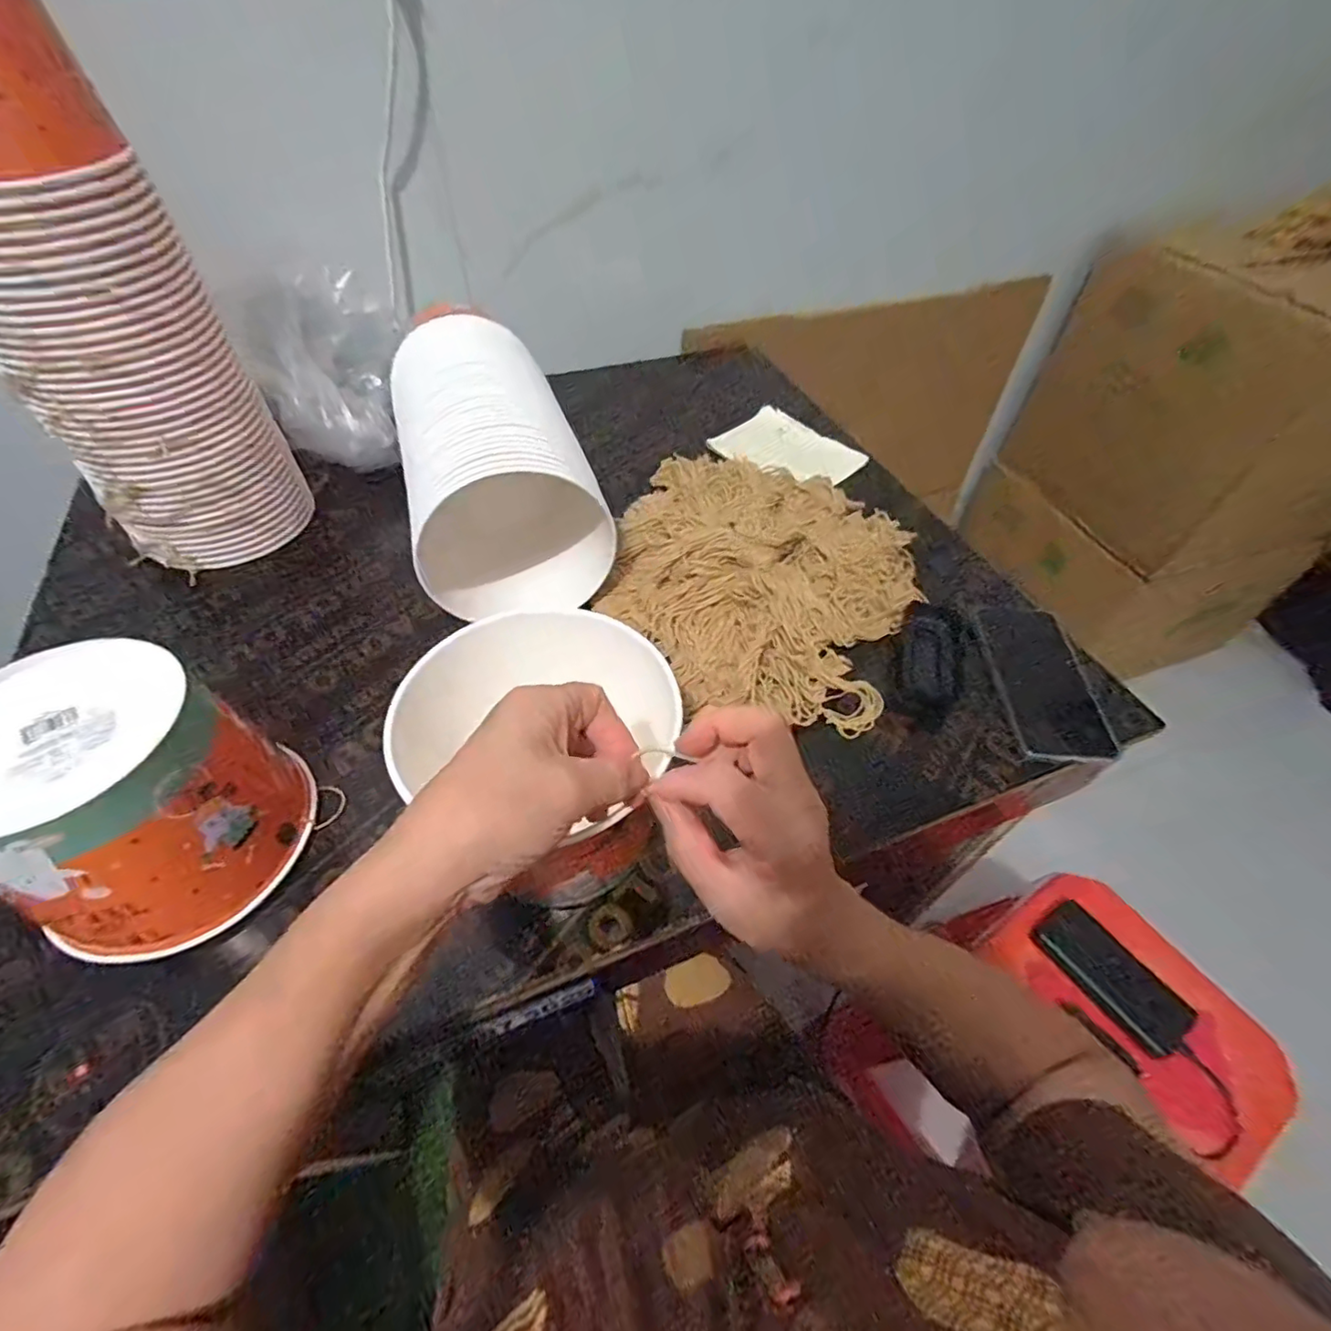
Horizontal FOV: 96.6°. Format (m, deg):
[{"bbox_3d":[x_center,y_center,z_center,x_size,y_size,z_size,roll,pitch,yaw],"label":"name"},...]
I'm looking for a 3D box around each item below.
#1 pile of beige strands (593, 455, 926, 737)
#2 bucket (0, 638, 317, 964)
[{"bbox_3d":[0.090,-0.093,0.587,0.303,0.054,0.349,13,51,9],"label":"pile of beige strands"},{"bbox_3d":[-0.334,0.083,0.370,0.146,0.133,0.140,1,50,-1],"label":"bucket"}]

